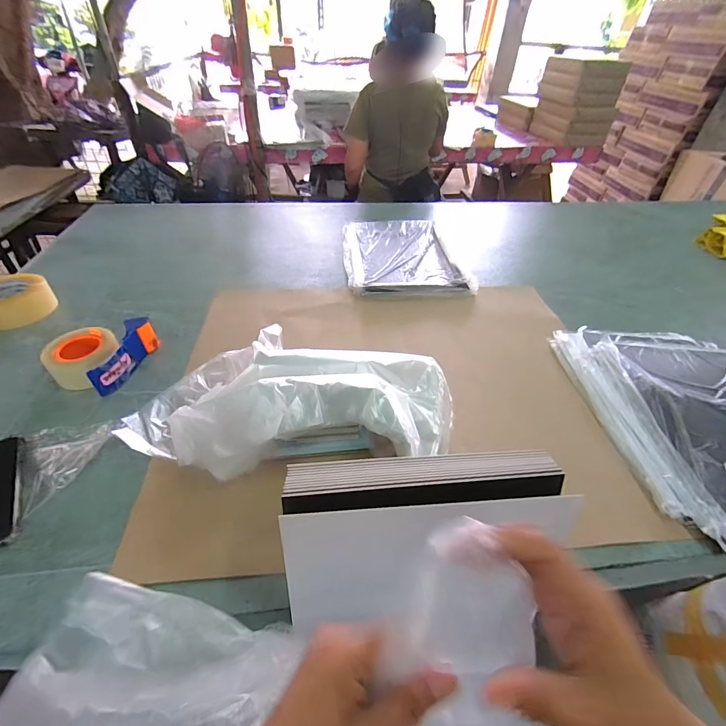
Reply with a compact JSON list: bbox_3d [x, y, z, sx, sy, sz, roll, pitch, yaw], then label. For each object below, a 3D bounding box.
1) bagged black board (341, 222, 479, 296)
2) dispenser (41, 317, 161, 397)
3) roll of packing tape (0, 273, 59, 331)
[{"bbox_3d":[0.100,-0.297,1.006,0.306,0.039,0.406,-4,43,-7],"label":"bagged black board"},{"bbox_3d":[-0.458,-0.021,0.652,0.127,0.059,0.148,11,43,9],"label":"dispenser"},{"bbox_3d":[-0.735,-0.134,0.782,0.135,0.063,0.134,2,43,-2],"label":"roll of packing tape"}]

